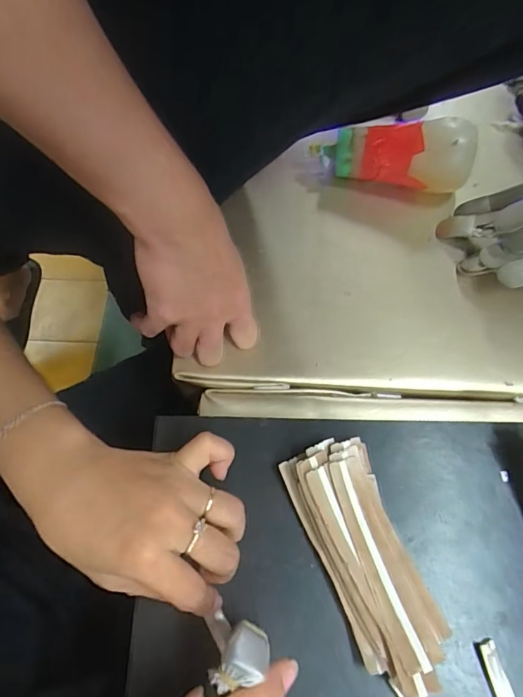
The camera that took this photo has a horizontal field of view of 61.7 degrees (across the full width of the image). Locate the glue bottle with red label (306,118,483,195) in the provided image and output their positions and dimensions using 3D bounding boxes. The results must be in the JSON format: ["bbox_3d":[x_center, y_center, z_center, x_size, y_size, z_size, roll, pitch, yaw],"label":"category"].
[{"bbox_3d":[0.125,-0.185,0.424,0.147,0.061,0.045,2,65,1],"label":"glue bottle with red label"}]

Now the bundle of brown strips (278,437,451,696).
[{"bbox_3d":[0.066,0.130,0.278,0.056,0.023,0.143,-20,66,-8],"label":"bundle of brown strips"}]

